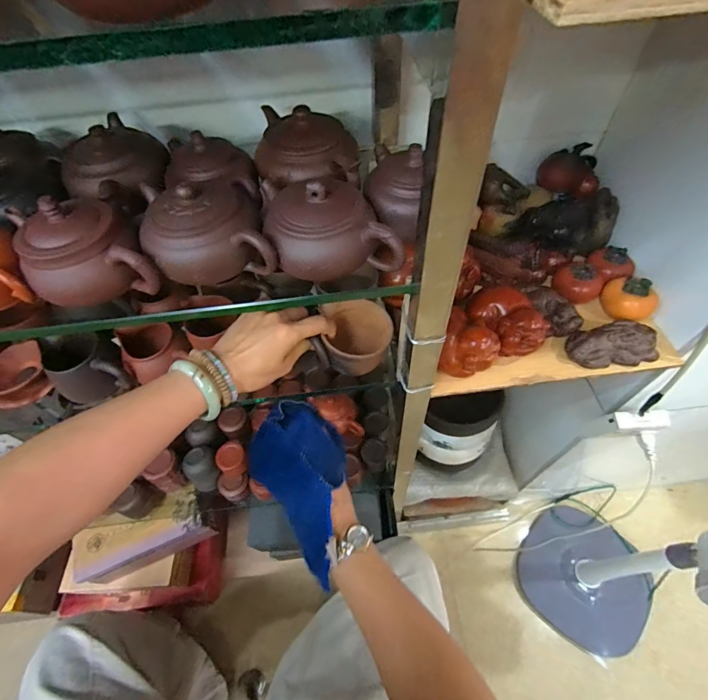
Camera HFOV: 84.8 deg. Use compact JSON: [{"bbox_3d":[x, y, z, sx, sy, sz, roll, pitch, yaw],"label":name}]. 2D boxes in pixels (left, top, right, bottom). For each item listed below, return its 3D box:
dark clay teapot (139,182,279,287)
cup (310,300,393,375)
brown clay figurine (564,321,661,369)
[{"bbox_3d":[-0.128,-0.109,0.341,0.118,0.063,0.089,-10,56,-4],"label":"dark clay teapot"},{"bbox_3d":[-0.002,-0.003,0.473,0.087,0.091,0.070,7,56,8],"label":"cup"},{"bbox_3d":[0.316,-0.007,0.473,0.099,0.033,0.050,-1,56,2],"label":"brown clay figurine"}]

